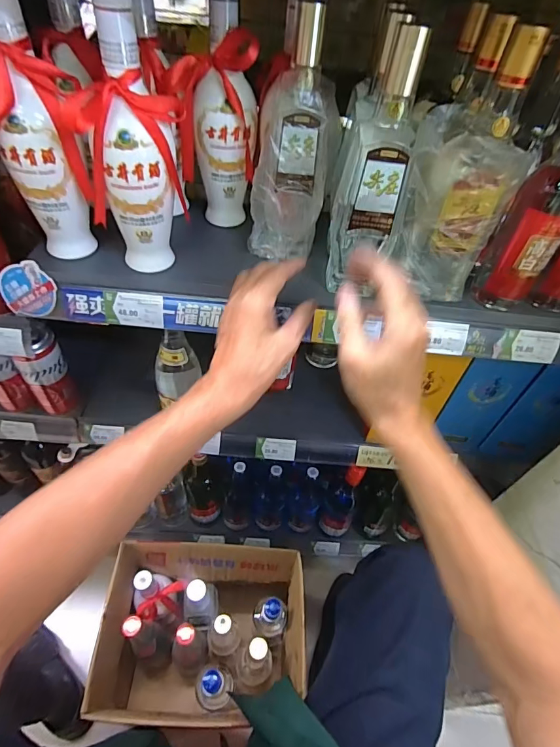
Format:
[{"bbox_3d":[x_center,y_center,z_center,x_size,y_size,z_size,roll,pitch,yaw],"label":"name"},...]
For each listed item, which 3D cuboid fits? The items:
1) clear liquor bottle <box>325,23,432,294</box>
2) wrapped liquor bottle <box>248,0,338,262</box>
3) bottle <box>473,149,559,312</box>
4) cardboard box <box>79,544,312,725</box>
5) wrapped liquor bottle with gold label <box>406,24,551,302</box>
[{"bbox_3d":[0.104,-0.197,0.429,0.074,0.251,0.069,20,51,10],"label":"clear liquor bottle"},{"bbox_3d":[0.016,-0.253,0.476,0.085,0.238,0.063,16,50,7],"label":"wrapped liquor bottle"},{"bbox_3d":[0.292,-0.170,0.453,0.066,0.260,0.051,37,55,22],"label":"bottle"},{"bbox_3d":[-0.140,0.519,0.803,0.337,0.303,0.266,3,50,-5],"label":"cardboard box"},{"bbox_3d":[0.191,-0.199,0.438,0.110,0.240,0.083,16,50,7],"label":"wrapped liquor bottle with gold label"}]

